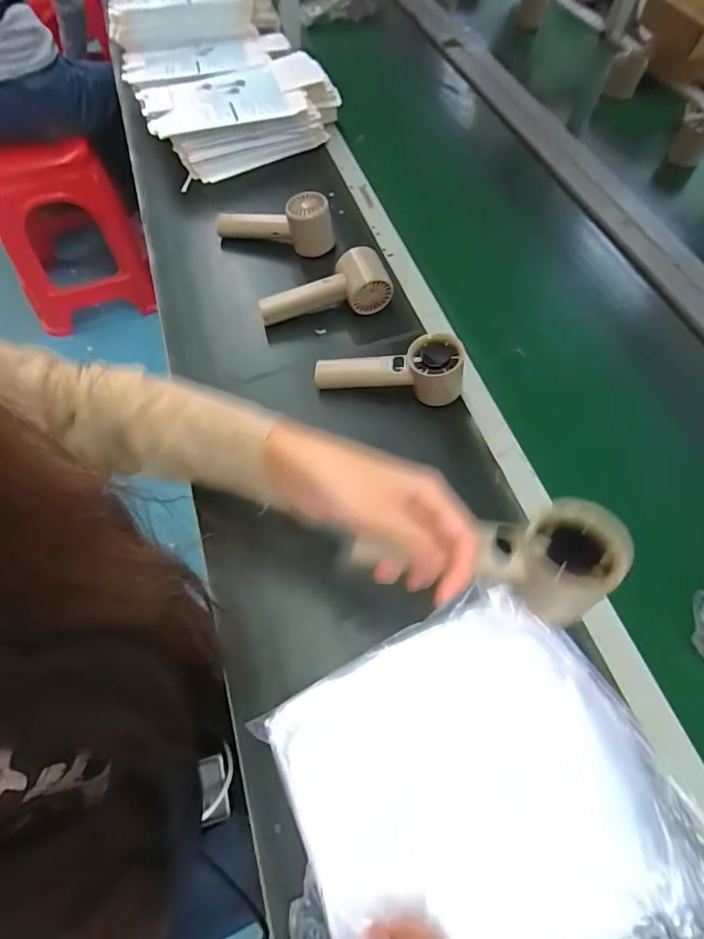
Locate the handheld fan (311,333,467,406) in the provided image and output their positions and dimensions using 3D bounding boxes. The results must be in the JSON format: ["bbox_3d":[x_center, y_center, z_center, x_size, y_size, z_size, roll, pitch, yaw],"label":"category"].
[{"bbox_3d":[0.039,-0.106,0.507,0.158,0.064,0.051,3,61,-2],"label":"handheld fan"}]

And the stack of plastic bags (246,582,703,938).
[{"bbox_3d":[0.087,0.239,0.340,0.264,0.048,0.241,-25,63,-12],"label":"stack of plastic bags"}]

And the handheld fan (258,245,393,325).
[{"bbox_3d":[-0.033,-0.209,0.564,0.155,0.063,0.057,-20,64,-14],"label":"handheld fan"}]

